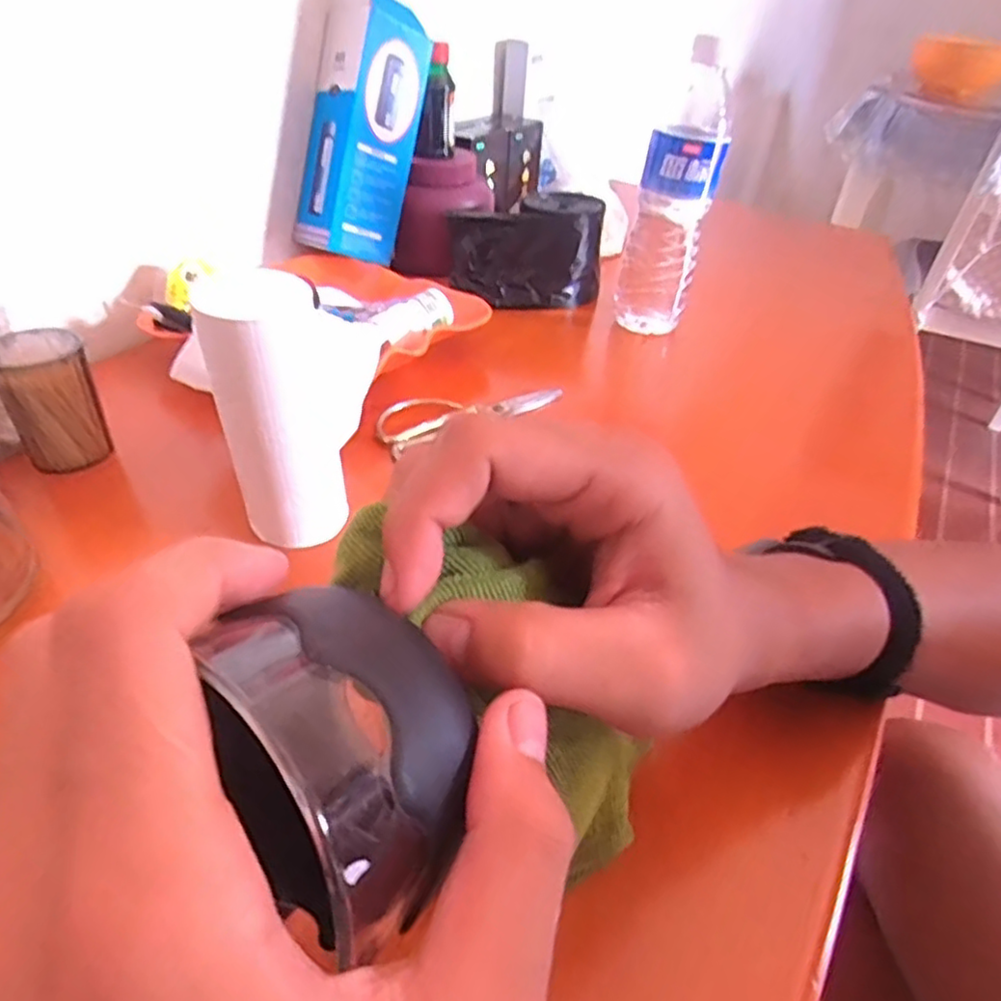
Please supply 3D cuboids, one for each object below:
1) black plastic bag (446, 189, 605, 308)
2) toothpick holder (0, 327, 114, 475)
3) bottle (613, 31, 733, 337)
[{"bbox_3d":[0.024,-0.242,0.643,0.140,0.083,0.072,-6,40,-13],"label":"black plastic bag"},{"bbox_3d":[-0.267,-0.060,0.399,0.047,0.070,0.052,-27,48,-34],"label":"toothpick holder"},{"bbox_3d":[0.144,-0.243,0.570,0.067,0.219,0.050,13,39,10],"label":"bottle"}]

